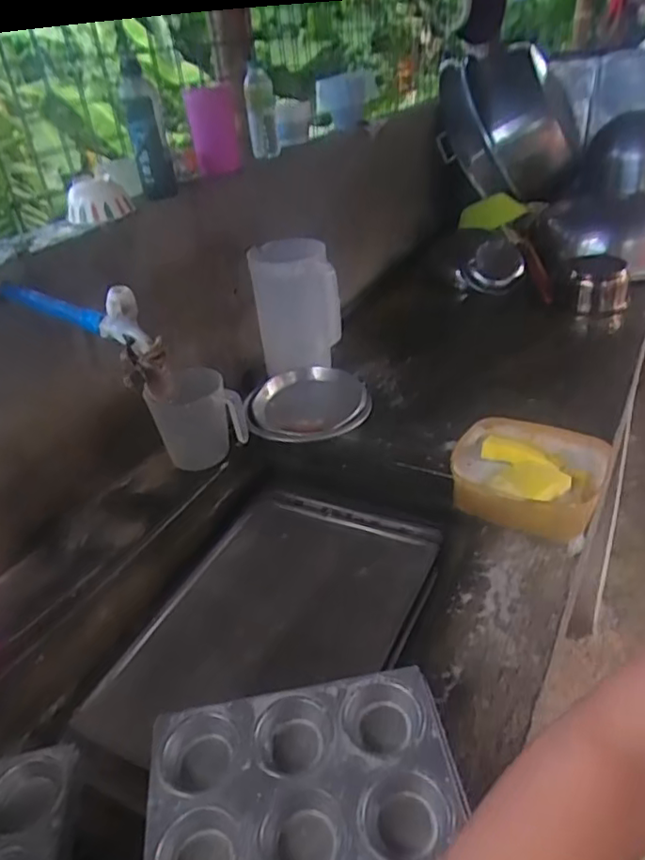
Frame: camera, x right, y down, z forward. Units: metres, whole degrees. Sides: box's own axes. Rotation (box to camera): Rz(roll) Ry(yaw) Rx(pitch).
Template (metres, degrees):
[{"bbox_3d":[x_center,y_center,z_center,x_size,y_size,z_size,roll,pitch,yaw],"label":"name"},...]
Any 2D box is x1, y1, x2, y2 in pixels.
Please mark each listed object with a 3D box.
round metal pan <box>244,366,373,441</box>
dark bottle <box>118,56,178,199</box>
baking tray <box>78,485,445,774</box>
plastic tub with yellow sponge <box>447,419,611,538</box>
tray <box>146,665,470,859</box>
[{"bbox_3d":[-0.025,-0.045,1.097,0.229,0.044,0.203,-10,33,-6],"label":"round metal pan"},{"bbox_3d":[-0.274,-0.463,0.949,0.052,0.191,0.040,-12,33,-9],"label":"dark bottle"},{"bbox_3d":[-0.056,0.264,0.846,0.337,0.044,0.505,12,37,25],"label":"baking tray"},{"bbox_3d":[0.289,0.071,0.864,0.203,0.083,0.171,10,36,23],"label":"plastic tub with yellow sponge"},{"bbox_3d":[-0.005,0.331,0.425,0.238,0.036,0.319,-8,33,-3],"label":"tray"}]

